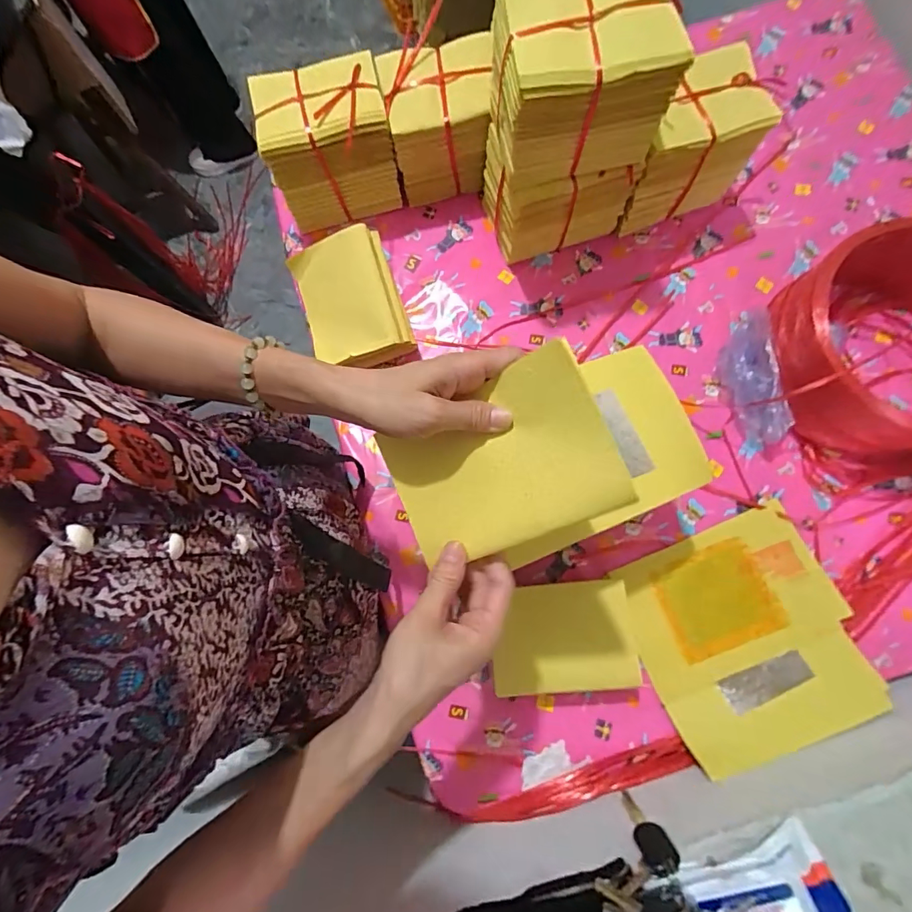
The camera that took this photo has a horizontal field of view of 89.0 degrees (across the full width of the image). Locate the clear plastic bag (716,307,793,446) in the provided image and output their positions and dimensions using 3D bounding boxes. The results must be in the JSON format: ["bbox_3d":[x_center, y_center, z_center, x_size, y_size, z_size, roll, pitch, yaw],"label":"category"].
[{"bbox_3d":[0.394,-0.106,0.607,0.064,0.076,0.186,-5,79,1],"label":"clear plastic bag"}]

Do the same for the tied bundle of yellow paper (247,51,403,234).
[{"bbox_3d":[-0.173,-0.423,0.637,0.163,0.148,0.122,-14,79,-1],"label":"tied bundle of yellow paper"}]

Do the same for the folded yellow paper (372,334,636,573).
[{"bbox_3d":[0.027,0.009,0.326,0.158,0.014,0.112,-25,87,25],"label":"folded yellow paper"}]

